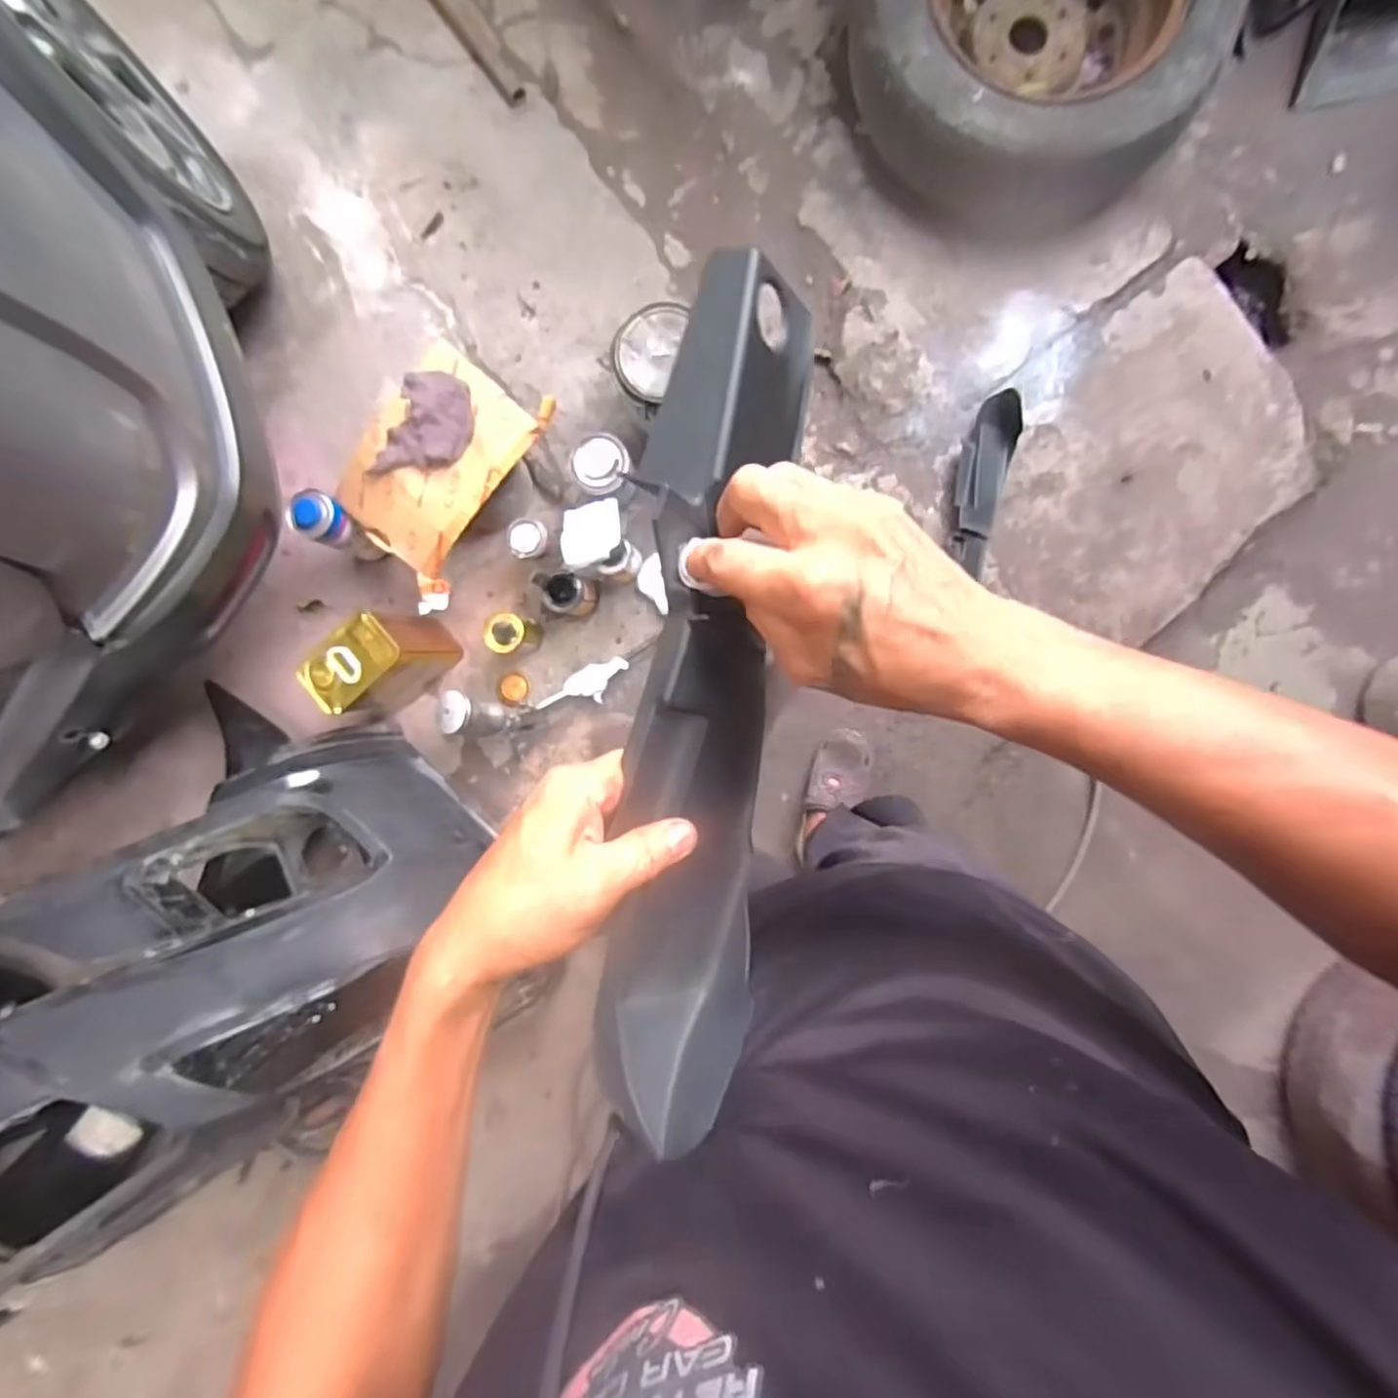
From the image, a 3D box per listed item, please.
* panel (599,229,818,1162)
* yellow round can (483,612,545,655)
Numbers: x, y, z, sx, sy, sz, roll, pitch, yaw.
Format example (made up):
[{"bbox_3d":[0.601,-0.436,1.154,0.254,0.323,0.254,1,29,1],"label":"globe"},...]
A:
[{"bbox_3d":[0.004,-0.001,0.361,0.076,0.077,0.425,5,94,3],"label":"panel"},{"bbox_3d":[-0.341,-0.118,1.285,0.073,0.118,0.069,0,93,3],"label":"yellow round can"}]

